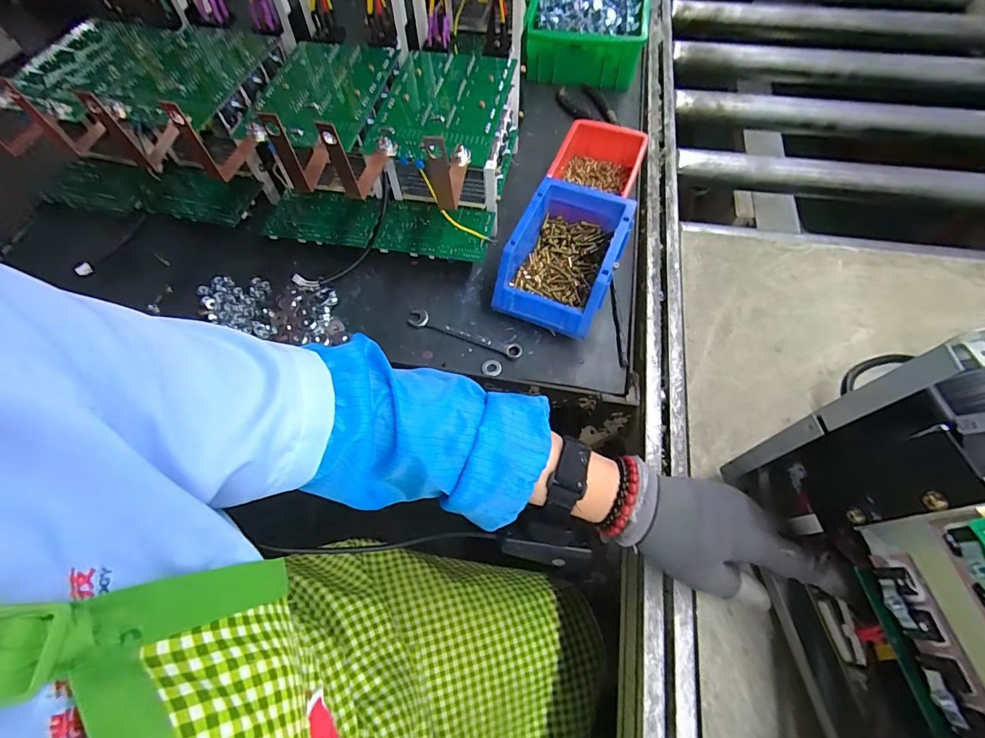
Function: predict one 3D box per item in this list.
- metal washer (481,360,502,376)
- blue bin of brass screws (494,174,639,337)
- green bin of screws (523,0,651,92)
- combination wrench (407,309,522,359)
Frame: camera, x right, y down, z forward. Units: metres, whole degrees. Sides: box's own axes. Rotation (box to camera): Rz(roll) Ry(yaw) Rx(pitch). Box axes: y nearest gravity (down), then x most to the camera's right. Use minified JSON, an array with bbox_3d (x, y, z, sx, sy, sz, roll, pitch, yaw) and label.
[{"bbox_3d":[-0.001,-0.001,0.454,0.020,0.004,0.019,0,62,1],"label":"metal washer"},{"bbox_3d":[0.078,-0.117,0.475,0.106,0.080,0.151,21,65,12],"label":"blue bin of brass screws"},{"bbox_3d":[0.150,-0.545,0.700,0.176,0.083,0.246,9,63,6],"label":"green bin of screws"},{"bbox_3d":[-0.031,-0.038,0.471,0.130,0.008,0.017,20,65,11],"label":"combination wrench"}]

